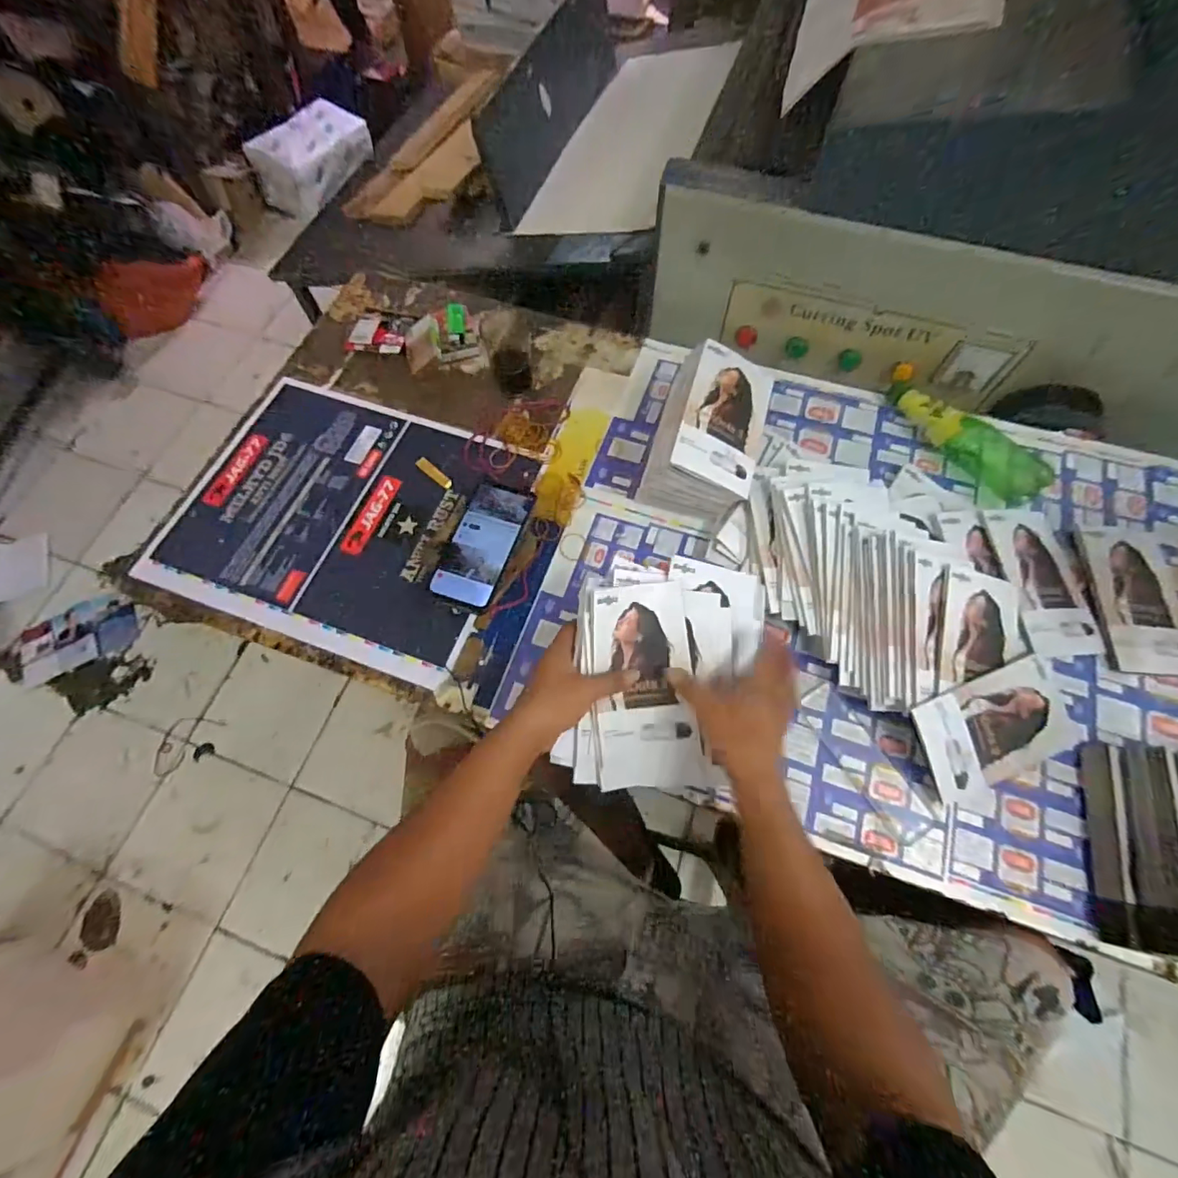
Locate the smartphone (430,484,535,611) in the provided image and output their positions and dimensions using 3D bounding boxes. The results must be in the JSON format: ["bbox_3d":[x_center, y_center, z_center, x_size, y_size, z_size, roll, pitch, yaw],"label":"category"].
[{"bbox_3d":[-0.121,-0.052,0.587,0.074,0.012,0.153,16,69,7],"label":"smartphone"}]

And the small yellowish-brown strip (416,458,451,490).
[{"bbox_3d":[-0.204,-0.153,0.686,0.062,0.004,0.015,38,74,15],"label":"small yellowish-brown strip"}]

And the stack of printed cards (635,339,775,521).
[{"bbox_3d":[0.143,-0.184,0.635,0.123,0.113,0.187,16,69,7],"label":"stack of printed cards"}]

